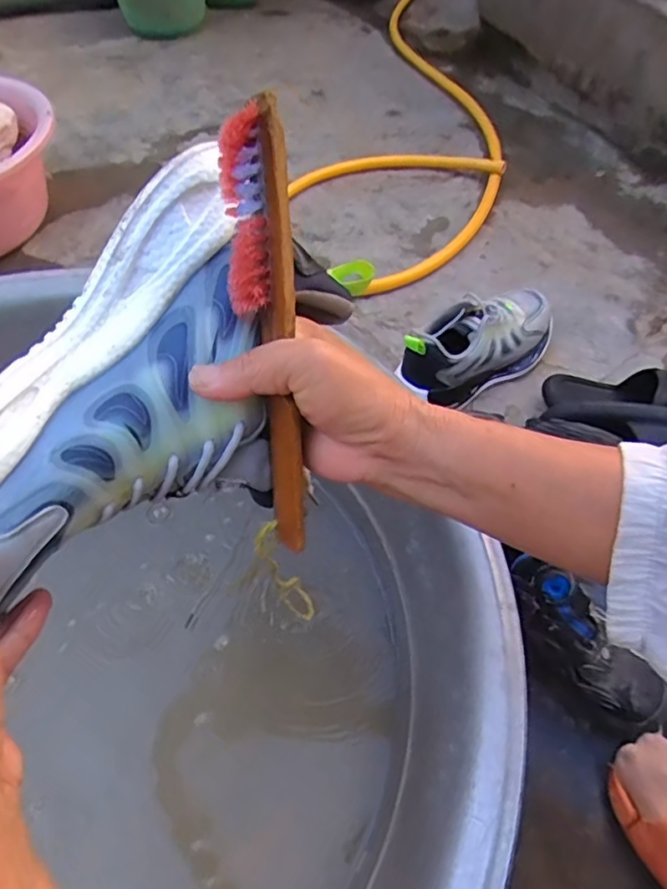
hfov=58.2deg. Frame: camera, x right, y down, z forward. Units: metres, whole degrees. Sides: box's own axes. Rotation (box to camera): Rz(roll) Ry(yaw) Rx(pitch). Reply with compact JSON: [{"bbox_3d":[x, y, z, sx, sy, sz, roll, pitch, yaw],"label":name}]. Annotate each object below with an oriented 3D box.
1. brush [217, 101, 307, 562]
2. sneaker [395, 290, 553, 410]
[{"bbox_3d":[-0.030,-0.046,0.282,0.029,0.199,0.023,-6,18,-6],"label":"brush"},{"bbox_3d":[0.213,-0.144,0.829,0.275,0.113,0.095,-30,58,-20],"label":"sneaker"}]

